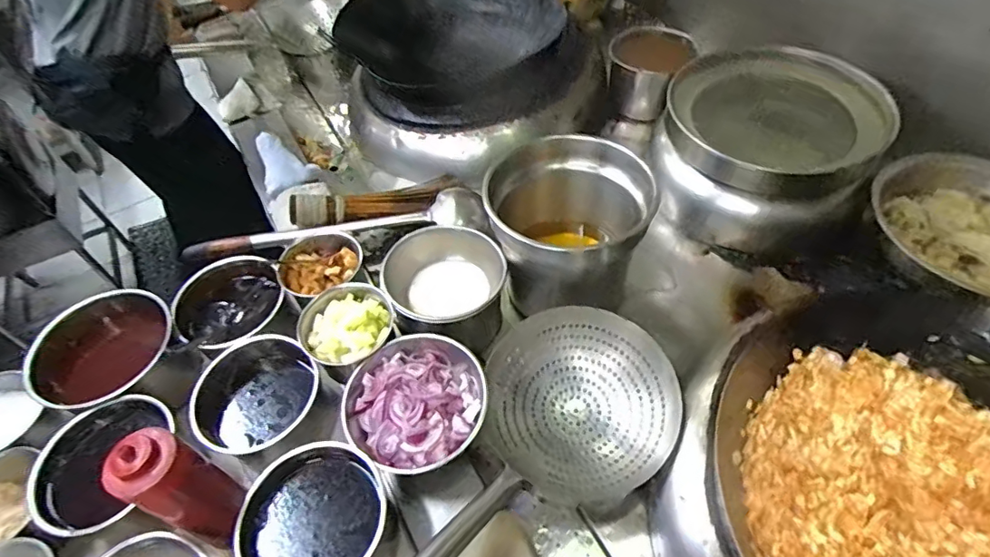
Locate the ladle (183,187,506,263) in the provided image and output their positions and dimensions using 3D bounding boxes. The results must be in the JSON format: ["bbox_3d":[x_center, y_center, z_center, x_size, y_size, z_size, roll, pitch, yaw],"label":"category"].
[{"bbox_3d":[-0.266,-0.076,0.928,0.507,0.067,0.095,-8,51,-1],"label":"ladle"}]

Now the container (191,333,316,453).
[{"bbox_3d":[-0.301,0.164,0.709,0.162,0.091,0.152,-2,51,3],"label":"container"}]

